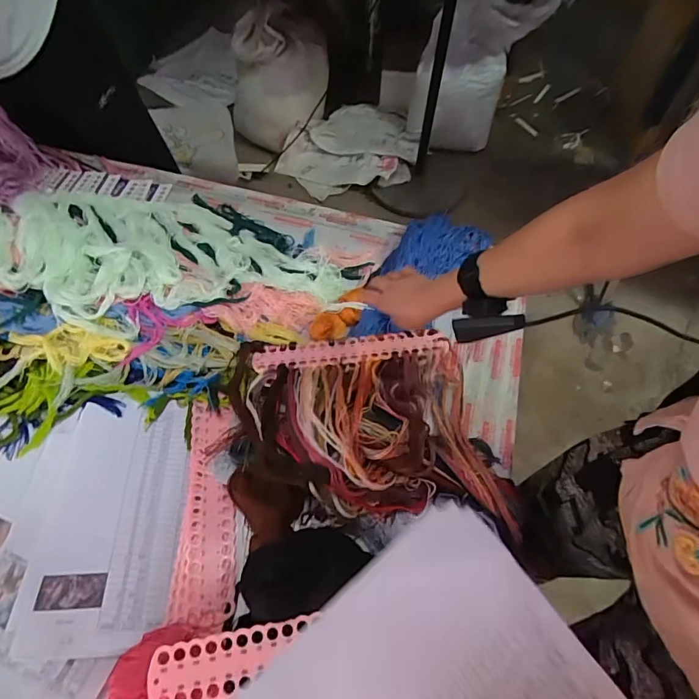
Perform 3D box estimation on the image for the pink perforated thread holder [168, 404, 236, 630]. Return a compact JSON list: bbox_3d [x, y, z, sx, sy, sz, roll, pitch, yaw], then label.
[{"bbox_3d":[-0.183,0.202,0.581,0.069,0.006,0.274,5,59,-16],"label":"pink perforated thread holder"}]

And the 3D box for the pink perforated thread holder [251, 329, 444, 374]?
[{"bbox_3d":[0.002,-0.001,0.700,0.302,0.009,0.055,-5,54,-3],"label":"pink perforated thread holder"}]

